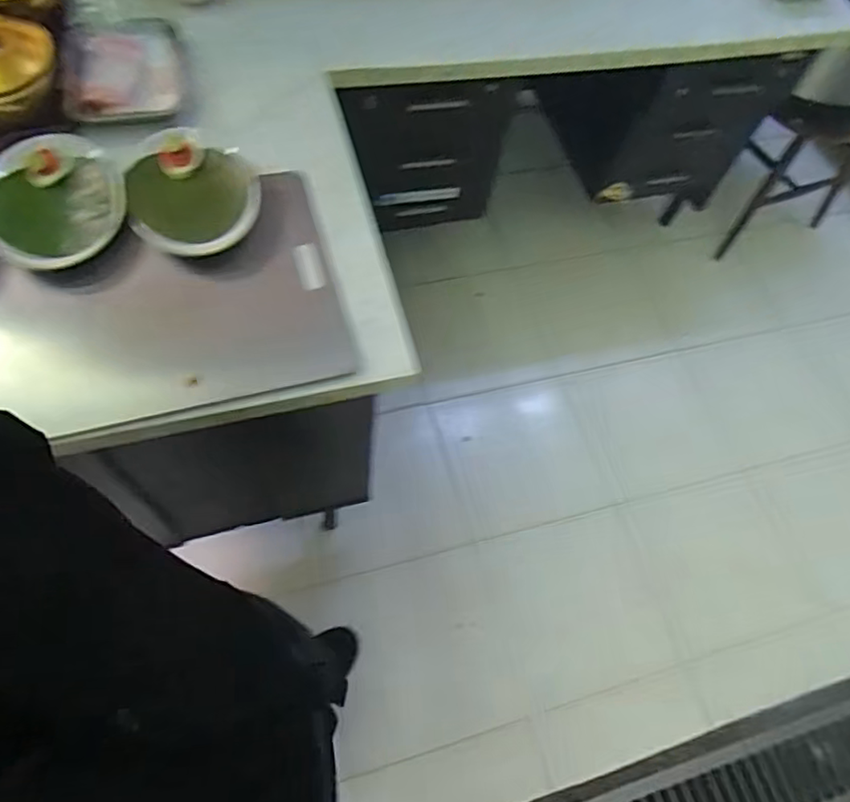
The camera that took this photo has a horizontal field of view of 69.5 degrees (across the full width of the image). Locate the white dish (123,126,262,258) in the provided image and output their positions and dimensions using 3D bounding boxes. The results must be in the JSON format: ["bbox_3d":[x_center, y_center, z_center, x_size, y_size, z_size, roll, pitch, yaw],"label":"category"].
[{"bbox_3d":[-0.363,-0.324,0.960,0.193,0.052,0.240,-26,69,-17],"label":"white dish"}]

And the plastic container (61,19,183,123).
[{"bbox_3d":[-0.519,-0.575,1.055,0.194,0.035,0.243,-13,66,-12],"label":"plastic container"}]

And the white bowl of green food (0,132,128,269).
[{"bbox_3d":[-0.549,-0.302,0.905,0.193,0.046,0.232,-5,64,-8],"label":"white bowl of green food"}]

